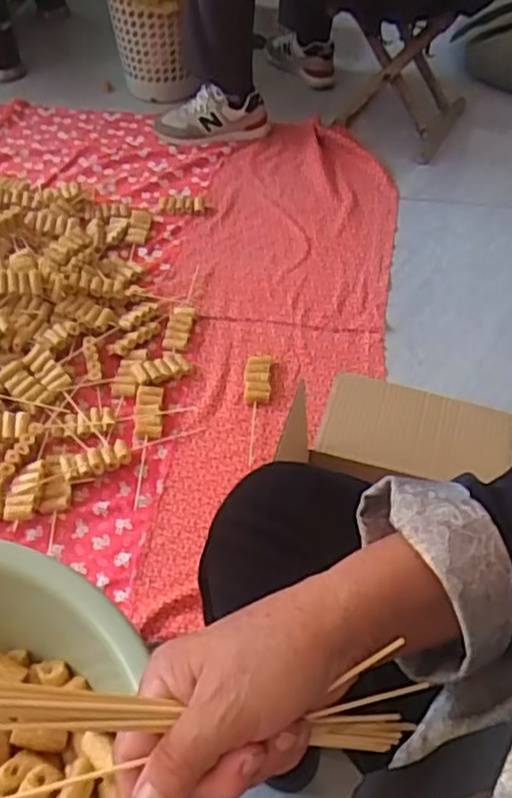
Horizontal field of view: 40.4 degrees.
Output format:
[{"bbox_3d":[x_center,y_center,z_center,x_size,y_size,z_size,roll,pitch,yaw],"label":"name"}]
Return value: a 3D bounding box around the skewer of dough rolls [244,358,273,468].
[{"bbox_3d":[-0.002,0.009,1.095,0.043,0.015,0.211,12,57,-8],"label":"skewer of dough rolls"}]

